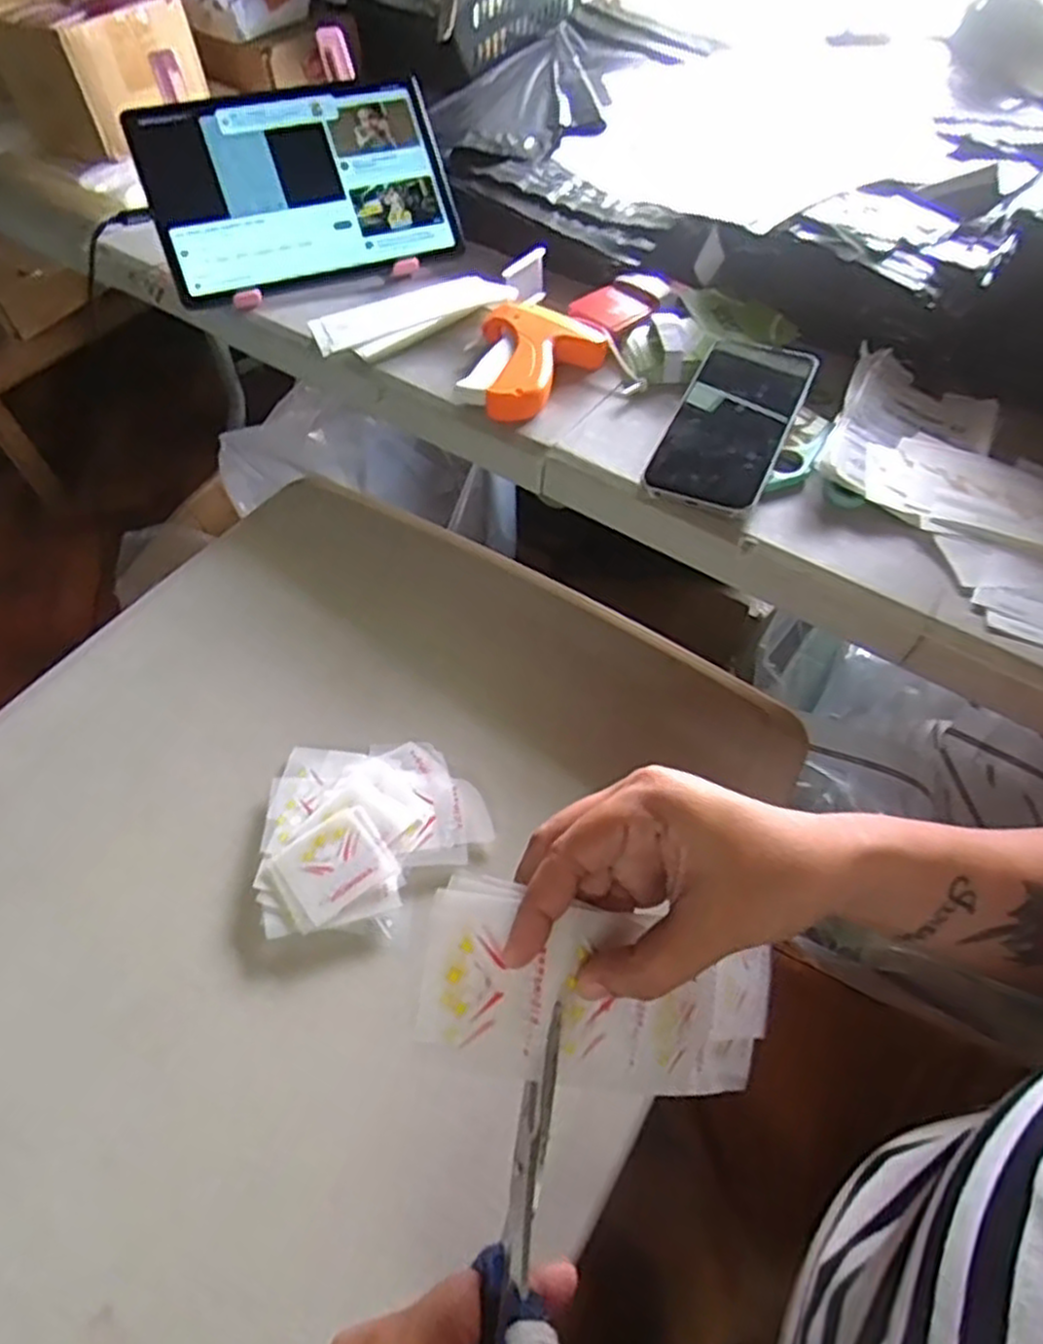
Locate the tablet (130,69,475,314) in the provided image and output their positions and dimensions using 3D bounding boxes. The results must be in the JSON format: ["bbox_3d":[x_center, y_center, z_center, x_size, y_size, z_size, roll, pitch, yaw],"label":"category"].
[{"bbox_3d":[-0.186,-0.417,0.652,0.253,0.015,0.155,-19,98,-12],"label":"tablet"}]

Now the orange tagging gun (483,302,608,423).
[{"bbox_3d":[0.019,-0.240,0.579,0.090,0.025,0.114,-2,56,0],"label":"orange tagging gun"}]

